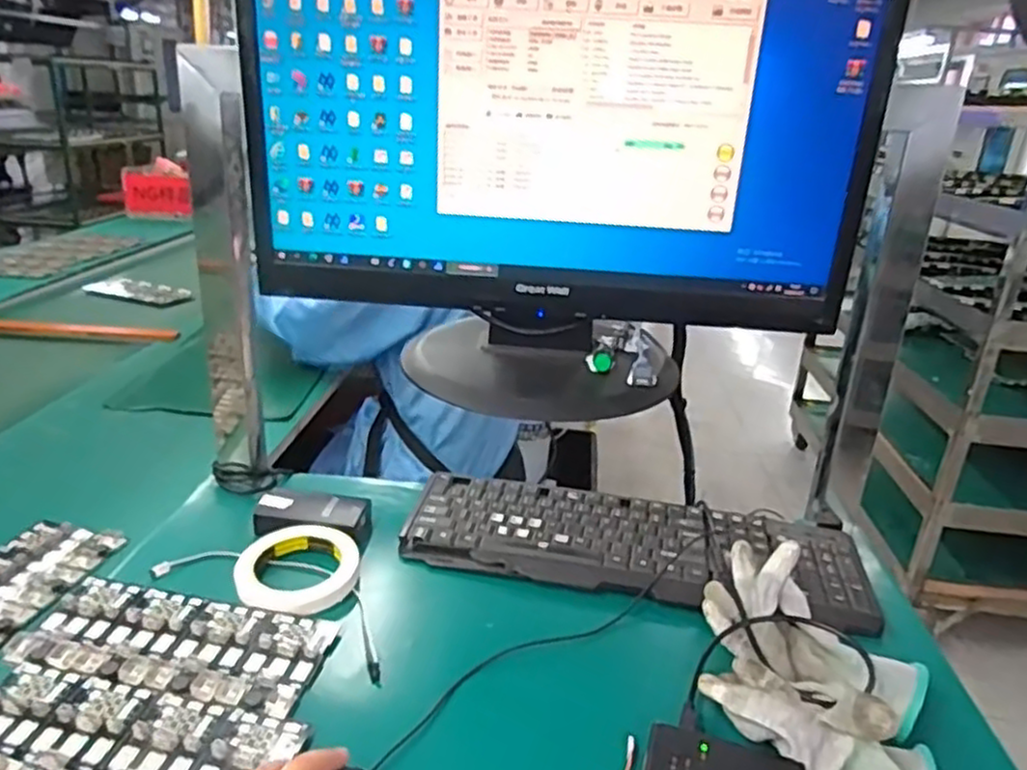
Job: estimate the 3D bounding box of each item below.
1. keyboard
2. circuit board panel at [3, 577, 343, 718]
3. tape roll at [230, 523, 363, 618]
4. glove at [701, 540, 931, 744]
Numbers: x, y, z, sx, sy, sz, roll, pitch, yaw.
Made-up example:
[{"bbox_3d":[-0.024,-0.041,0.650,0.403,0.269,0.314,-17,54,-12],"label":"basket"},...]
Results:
[{"bbox_3d":[0.115,0.151,0.711,0.430,0.021,0.146,8,23,11],"label":"keyboard"},{"bbox_3d":[-0.263,0.203,0.573,0.234,0.022,0.097,5,23,9],"label":"circuit board panel"},{"bbox_3d":[-0.191,0.165,0.652,0.105,0.020,0.109,3,22,-1],"label":"tape roll"},{"bbox_3d":[0.232,0.192,0.574,0.095,0.045,0.186,-11,26,-32],"label":"glove"}]

